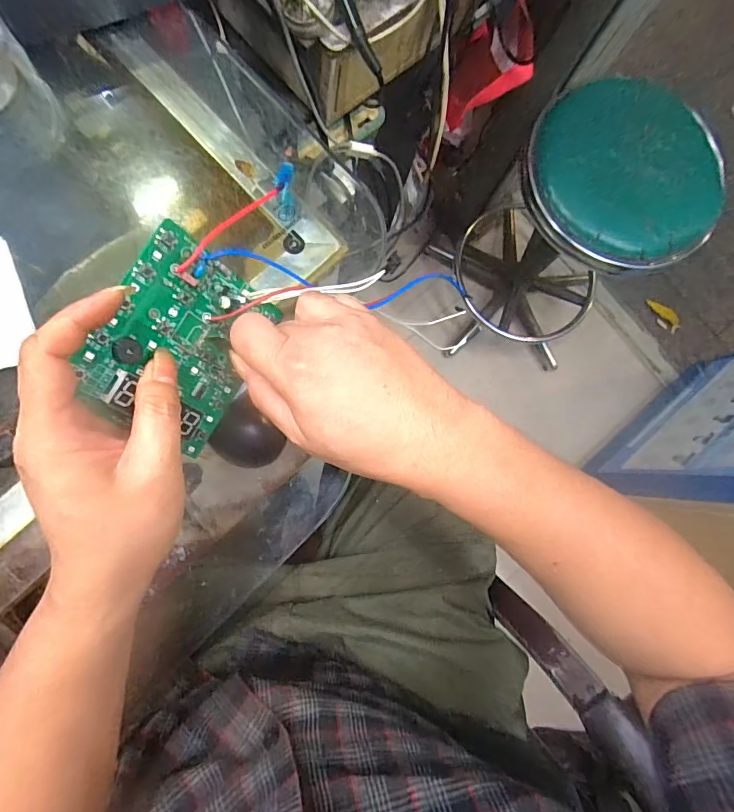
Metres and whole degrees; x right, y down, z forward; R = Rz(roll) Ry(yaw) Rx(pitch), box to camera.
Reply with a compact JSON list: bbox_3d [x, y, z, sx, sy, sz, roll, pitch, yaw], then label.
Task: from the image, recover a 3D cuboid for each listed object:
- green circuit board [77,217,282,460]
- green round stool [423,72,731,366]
[{"bbox_3d":[-0.105,-0.034,0.268,0.088,0.017,0.108,36,77,-44],"label":"green circuit board"},{"bbox_3d":[0.386,-0.317,0.973,0.336,0.556,0.340,1,84,-7],"label":"green round stool"}]

